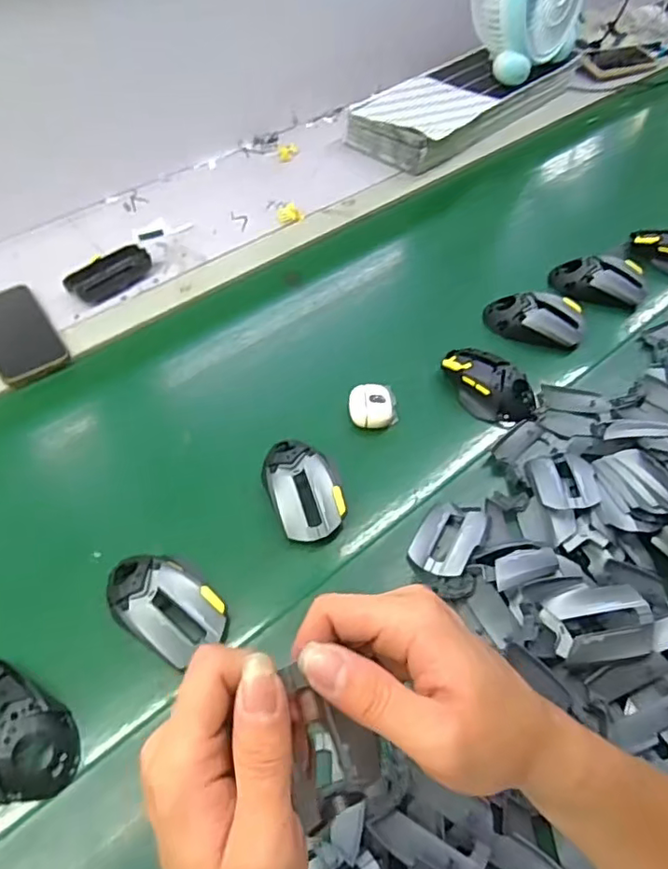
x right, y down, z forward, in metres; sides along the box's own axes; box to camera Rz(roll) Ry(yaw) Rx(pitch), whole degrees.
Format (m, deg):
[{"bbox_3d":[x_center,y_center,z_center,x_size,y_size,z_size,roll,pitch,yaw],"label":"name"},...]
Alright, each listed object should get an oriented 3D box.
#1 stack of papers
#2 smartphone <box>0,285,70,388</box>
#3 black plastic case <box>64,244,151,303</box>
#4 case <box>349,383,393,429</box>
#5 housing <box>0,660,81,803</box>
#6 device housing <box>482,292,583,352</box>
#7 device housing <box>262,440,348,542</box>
[{"bbox_3d":[0.232,-0.586,1.013,0.434,0.072,0.179,-36,62,-25],"label":"stack of papers"},{"bbox_3d":[-0.385,-0.127,0.698,0.077,0.009,0.162,-30,59,-21],"label":"smartphone"},{"bbox_3d":[-0.289,-0.208,0.749,0.050,0.023,0.105,35,60,22],"label":"black plastic case"},{"bbox_3d":[0.040,-0.031,0.626,0.045,0.021,0.051,-3,53,-3],"label":"case"},{"bbox_3d":[-0.244,0.219,0.429,0.116,0.027,0.064,27,57,17],"label":"housing"},{"bbox_3d":[0.246,-0.144,0.715,0.113,0.043,0.053,12,54,8],"label":"device housing"},{"bbox_3d":[-0.029,0.047,0.560,0.069,0.029,0.111,-17,55,-13],"label":"device housing"}]

